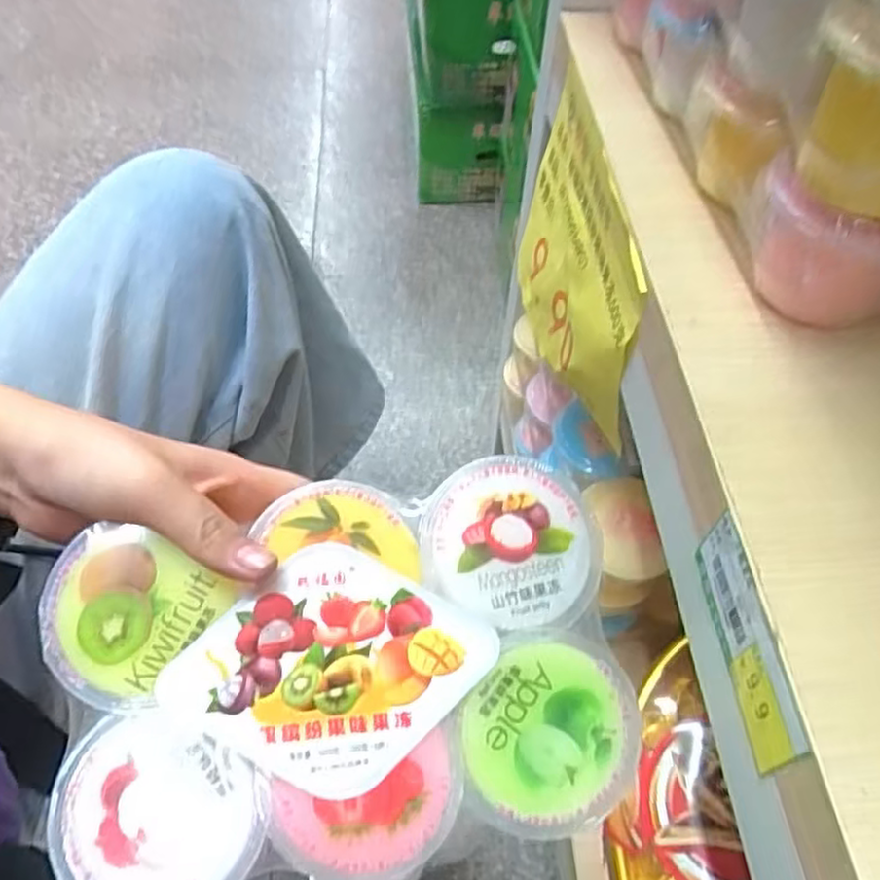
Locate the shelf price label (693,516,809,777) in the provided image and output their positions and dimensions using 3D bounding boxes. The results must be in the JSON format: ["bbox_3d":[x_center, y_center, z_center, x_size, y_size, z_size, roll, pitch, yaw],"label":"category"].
[{"bbox_3d":[0.102,0.066,0.236,0.004,0.037,0.078,-3,55,-3],"label":"shelf price label"}]

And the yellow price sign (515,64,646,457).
[{"bbox_3d":[0.084,-0.106,0.432,0.024,0.141,0.204,1,51,-10],"label":"yellow price sign"}]

